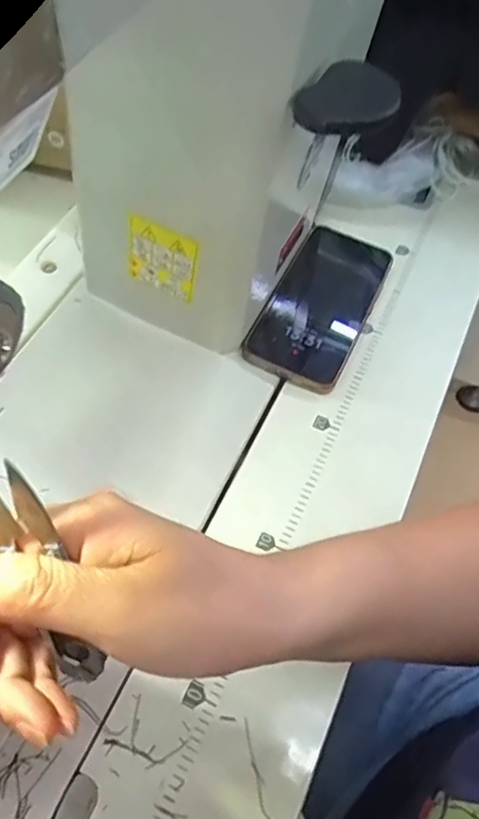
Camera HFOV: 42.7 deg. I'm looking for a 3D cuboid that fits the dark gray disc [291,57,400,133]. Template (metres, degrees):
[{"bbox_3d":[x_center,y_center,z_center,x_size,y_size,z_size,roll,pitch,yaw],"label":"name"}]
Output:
[{"bbox_3d":[0.053,-0.150,0.296,0.041,0.006,0.058,30,60,17],"label":"dark gray disc"}]

